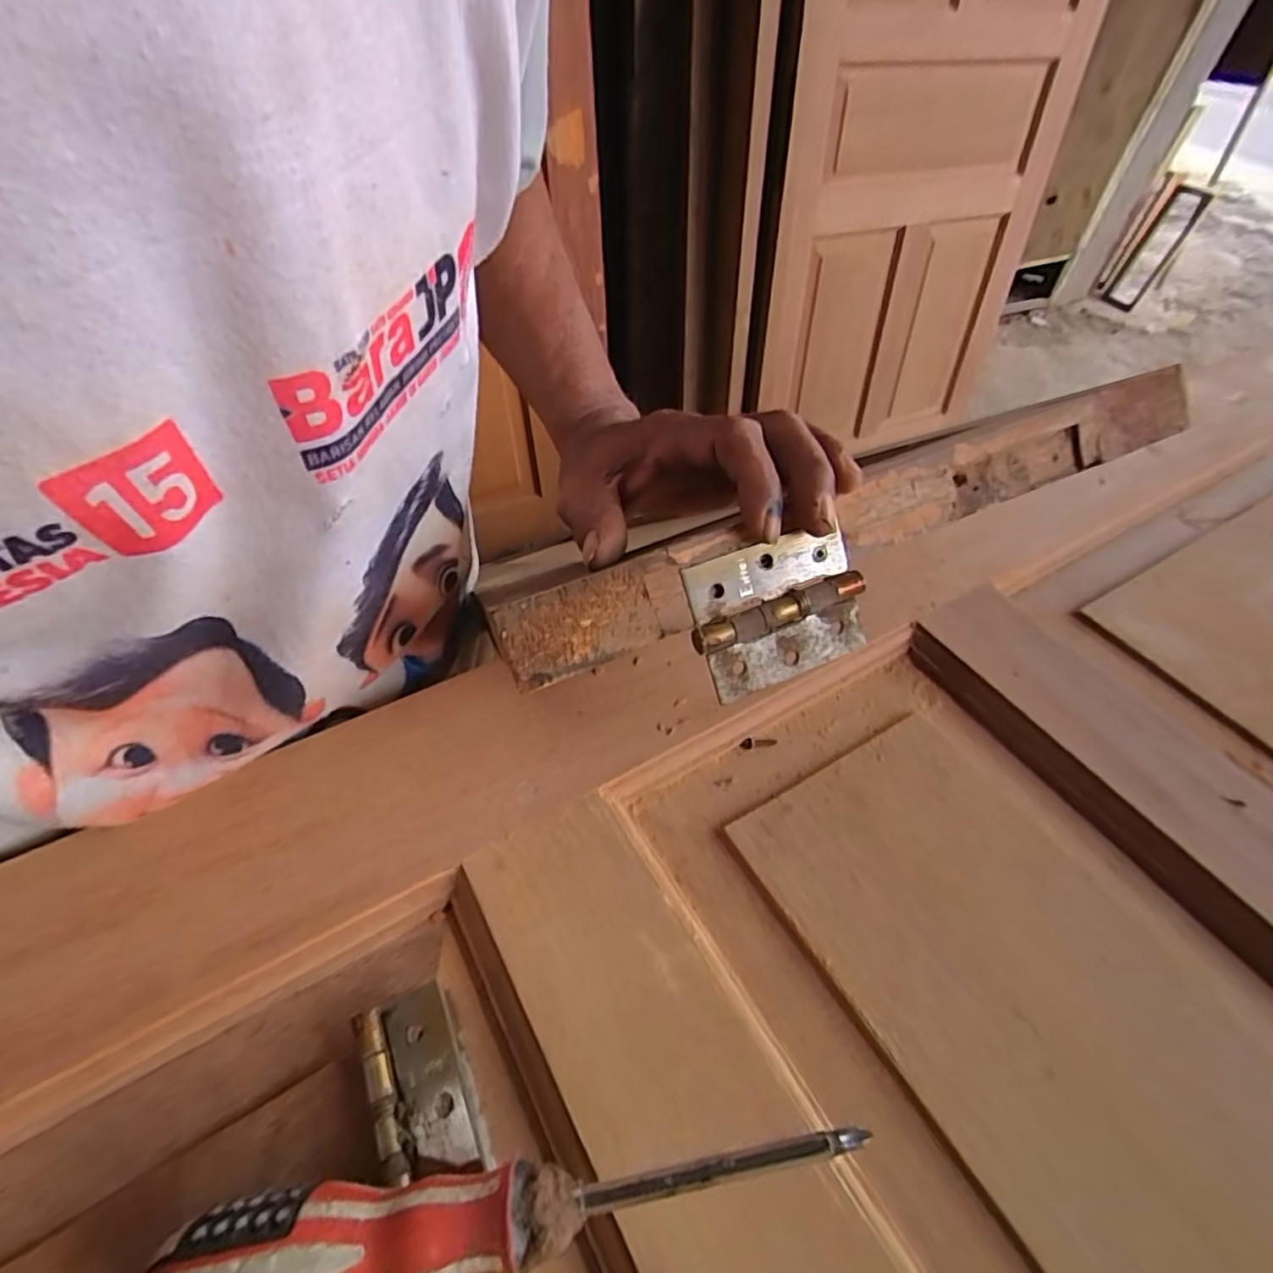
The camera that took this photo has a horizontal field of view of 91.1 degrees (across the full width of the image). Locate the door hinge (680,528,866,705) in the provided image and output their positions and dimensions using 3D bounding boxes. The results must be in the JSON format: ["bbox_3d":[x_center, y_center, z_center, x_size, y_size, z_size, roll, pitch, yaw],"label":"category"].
[{"bbox_3d":[0.060,-0.011,0.264,0.075,0.059,0.009,-20,11,-13],"label":"door hinge"}]

